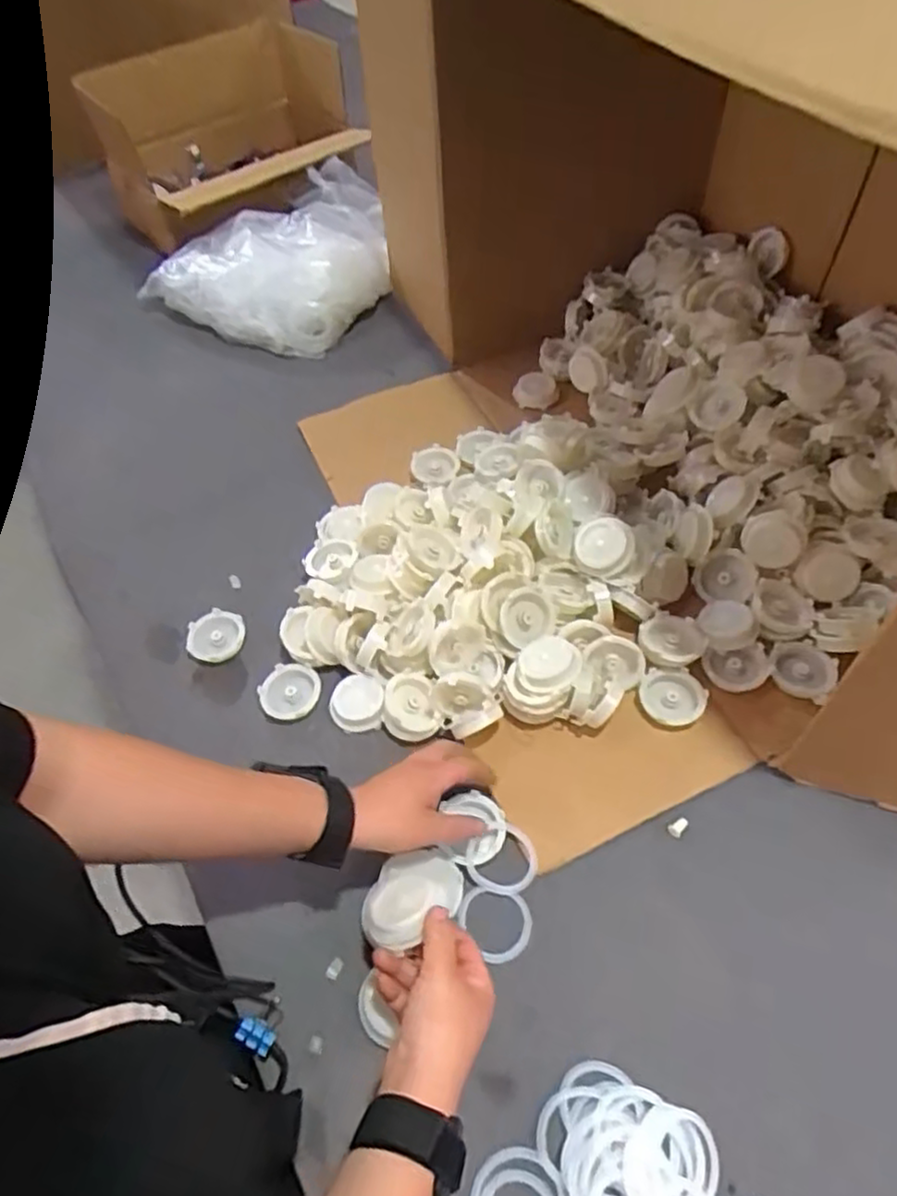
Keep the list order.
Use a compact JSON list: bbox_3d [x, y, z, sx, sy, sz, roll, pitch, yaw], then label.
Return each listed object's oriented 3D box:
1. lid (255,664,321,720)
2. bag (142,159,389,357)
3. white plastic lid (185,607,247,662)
[{"bbox_3d":[-0.152,0.090,0.681,0.054,0.009,0.056,6,61,-11],"label":"lid"},{"bbox_3d":[-0.234,-0.512,1.067,0.340,0.101,0.281,-40,59,-21],"label":"bag"},{"bbox_3d":[-0.240,0.040,0.727,0.054,0.008,0.054,5,67,-13],"label":"white plastic lid"}]

